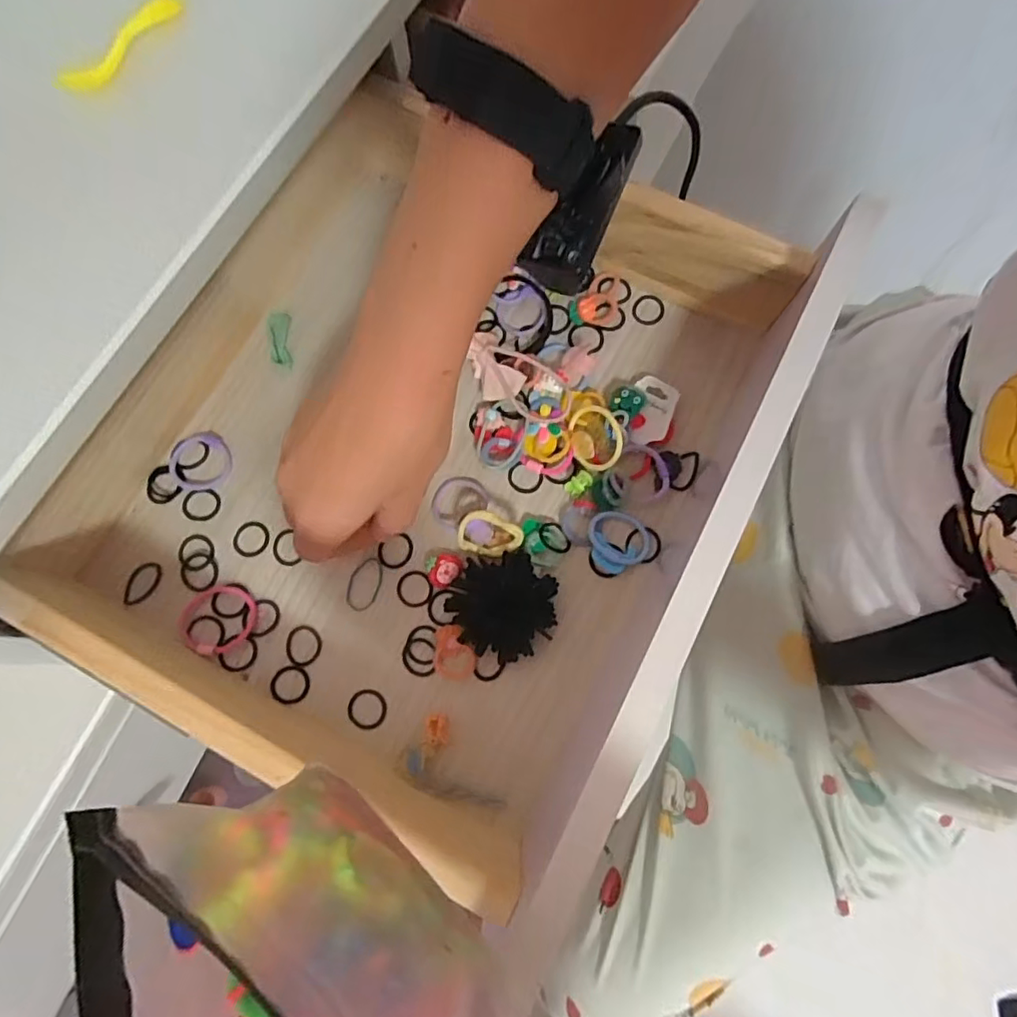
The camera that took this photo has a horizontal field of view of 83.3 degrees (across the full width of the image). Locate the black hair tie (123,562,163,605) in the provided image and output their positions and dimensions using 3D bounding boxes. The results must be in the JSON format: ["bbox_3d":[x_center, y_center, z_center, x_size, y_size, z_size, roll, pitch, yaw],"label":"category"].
[{"bbox_3d":[-0.207,0.042,0.323,0.017,0.004,0.026,19,76,6],"label":"black hair tie"}]

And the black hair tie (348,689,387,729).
[{"bbox_3d":[-0.075,0.106,0.303,0.021,0.004,0.020,0,75,1],"label":"black hair tie"}]

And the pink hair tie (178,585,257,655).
[{"bbox_3d":[-0.161,0.061,0.315,0.039,0.004,0.037,11,76,4],"label":"pink hair tie"}]

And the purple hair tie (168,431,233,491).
[{"bbox_3d":[-0.184,-0.028,0.340,0.036,0.004,0.037,0,75,1],"label":"purple hair tie"}]

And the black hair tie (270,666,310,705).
[{"bbox_3d":[-0.118,0.095,0.307,0.022,0.004,0.020,0,75,1],"label":"black hair tie"}]

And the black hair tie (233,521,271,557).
[{"bbox_3d":[-0.147,0.017,0.327,0.020,0.004,0.021,0,75,1],"label":"black hair tie"}]

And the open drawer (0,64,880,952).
[{"bbox_3d":[-0.038,-0.043,0.299,0.295,0.089,0.330,30,78,9],"label":"open drawer"}]

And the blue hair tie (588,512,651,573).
[{"bbox_3d":[0.062,0.017,0.321,0.036,0.007,0.032,-28,76,-6],"label":"blue hair tie"}]

